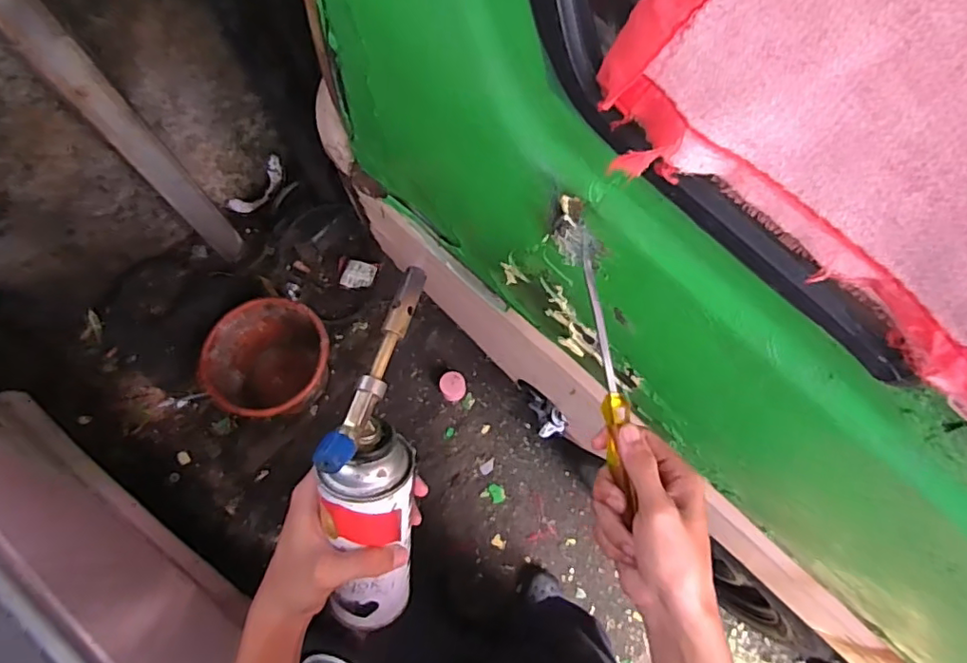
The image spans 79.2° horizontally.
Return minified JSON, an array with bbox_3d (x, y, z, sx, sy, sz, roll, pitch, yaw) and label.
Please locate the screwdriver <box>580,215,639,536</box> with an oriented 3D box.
[{"bbox_3d":[0.093,0.025,0.425,0.017,0.030,0.204,-5,73,-1],"label":"screwdriver"}]

